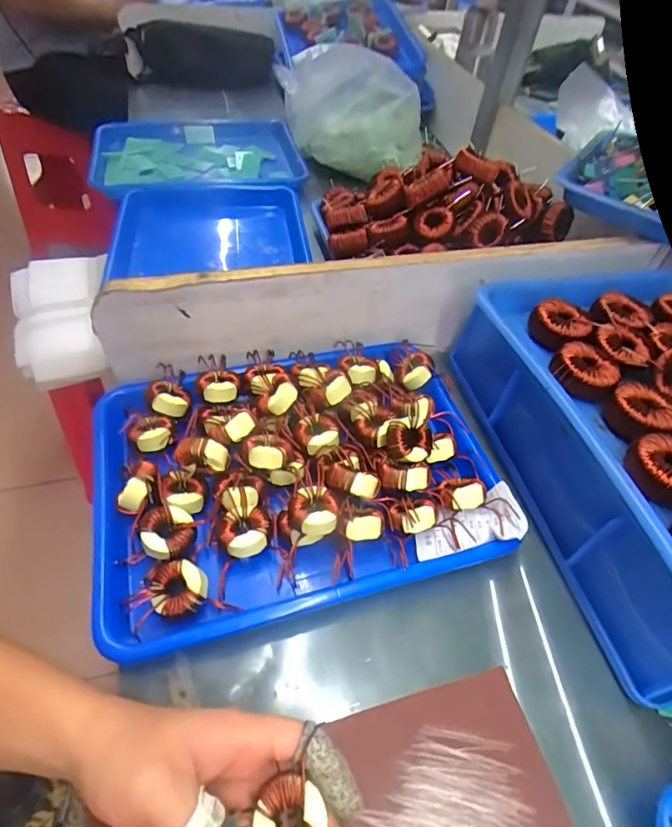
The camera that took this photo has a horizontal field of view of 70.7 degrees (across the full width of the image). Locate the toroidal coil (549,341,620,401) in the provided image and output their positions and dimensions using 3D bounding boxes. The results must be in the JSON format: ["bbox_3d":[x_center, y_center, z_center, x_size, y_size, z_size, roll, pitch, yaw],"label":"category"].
[{"bbox_3d":[0.205,-0.037,0.388,0.052,0.023,0.047,-35,62,-29],"label":"toroidal coil"}]

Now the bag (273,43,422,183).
[{"bbox_3d":[0.020,-0.481,0.739,0.231,0.158,0.135,2,52,-1],"label":"bag"}]

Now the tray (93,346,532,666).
[{"bbox_3d":[-0.036,0.041,0.416,0.335,0.055,0.254,-12,53,-12],"label":"tray"}]

